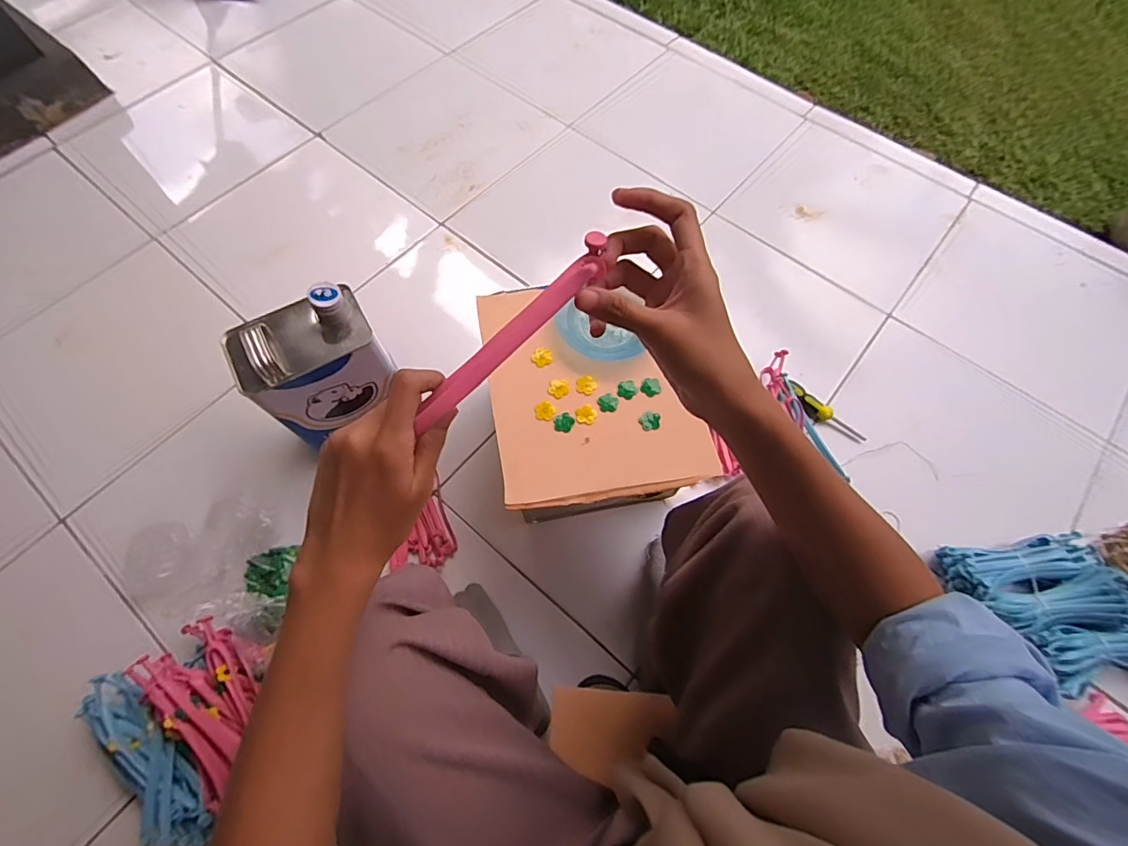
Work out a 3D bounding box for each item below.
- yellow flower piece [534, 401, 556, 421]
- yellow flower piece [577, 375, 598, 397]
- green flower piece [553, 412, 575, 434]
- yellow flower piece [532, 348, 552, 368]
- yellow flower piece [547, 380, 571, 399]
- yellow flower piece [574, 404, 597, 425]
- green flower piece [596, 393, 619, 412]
[{"bbox_3d":[-0.022,-0.016,0.572,0.024,0.004,0.024,0,67,-1],"label":"yellow flower piece"},{"bbox_3d":[0.027,-0.046,0.585,0.024,0.004,0.026,0,67,-1],"label":"yellow flower piece"},{"bbox_3d":[0.000,0.000,0.563,0.024,0.004,0.023,0,67,-1],"label":"green flower piece"},{"bbox_3d":[-0.026,-0.080,0.597,0.024,0.005,0.024,0,67,-1],"label":"yellow flower piece"},{"bbox_3d":[-0.006,-0.040,0.579,0.025,0.005,0.024,6,67,2],"label":"yellow flower piece"},{"bbox_3d":[0.026,-0.010,0.567,0.024,0.004,0.024,0,67,-1],"label":"yellow flower piece"},{"bbox_3d":[0.051,-0.024,0.575,0.024,0.006,0.022,0,67,-1],"label":"green flower piece"}]

